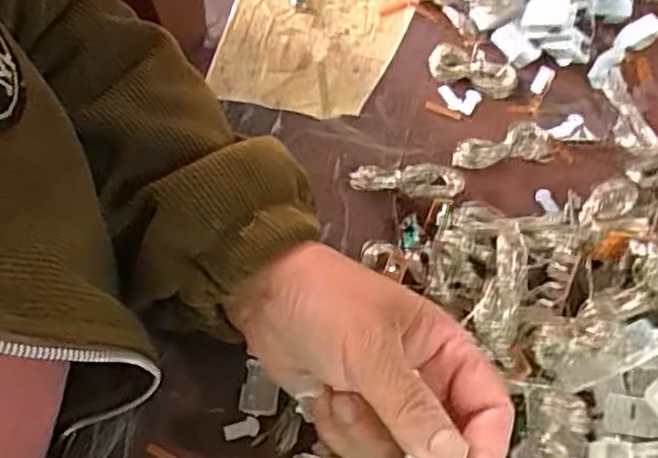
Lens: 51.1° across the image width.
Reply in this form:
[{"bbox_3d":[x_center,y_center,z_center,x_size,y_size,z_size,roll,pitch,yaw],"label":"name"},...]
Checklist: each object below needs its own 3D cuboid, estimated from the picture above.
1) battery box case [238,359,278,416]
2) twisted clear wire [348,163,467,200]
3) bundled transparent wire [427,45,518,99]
[{"bbox_3d":[-0.034,0.081,0.347,0.018,0.008,0.025,11,71,-1],"label":"battery box case"},{"bbox_3d":[0.044,-0.029,0.386,0.063,0.013,0.024,9,71,-2],"label":"twisted clear wire"},{"bbox_3d":[0.087,-0.096,0.419,0.053,0.013,0.022,13,71,0],"label":"bundled transparent wire"}]

